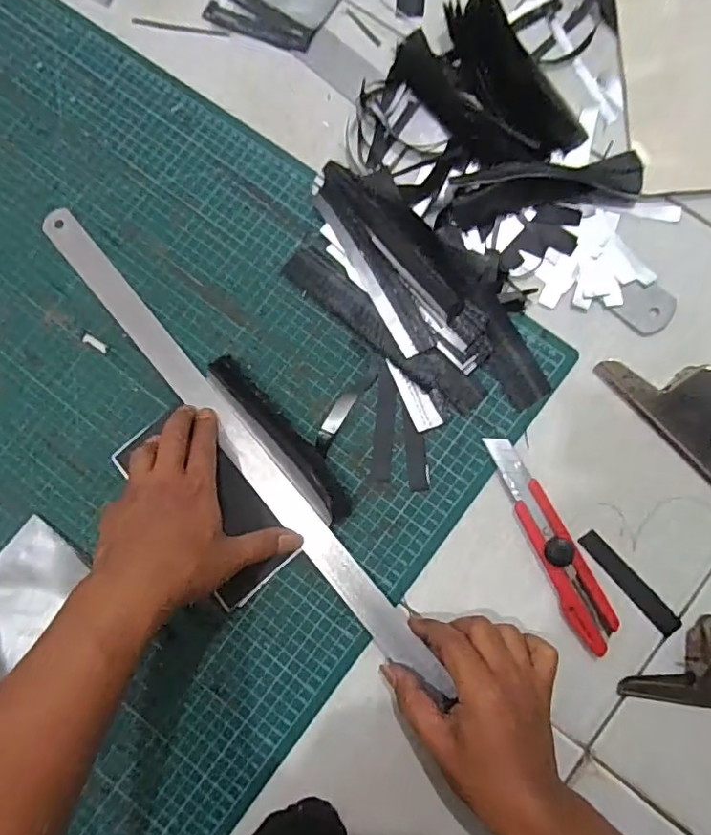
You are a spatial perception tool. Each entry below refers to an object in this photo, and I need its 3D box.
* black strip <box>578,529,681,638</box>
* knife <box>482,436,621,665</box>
[{"bbox_3d":[0.210,0.126,0.423,0.018,0.004,0.093,-42,81,-2],"label":"black strip"},{"bbox_3d":[0.149,0.094,0.425,0.030,0.013,0.171,-26,81,1],"label":"knife"}]

